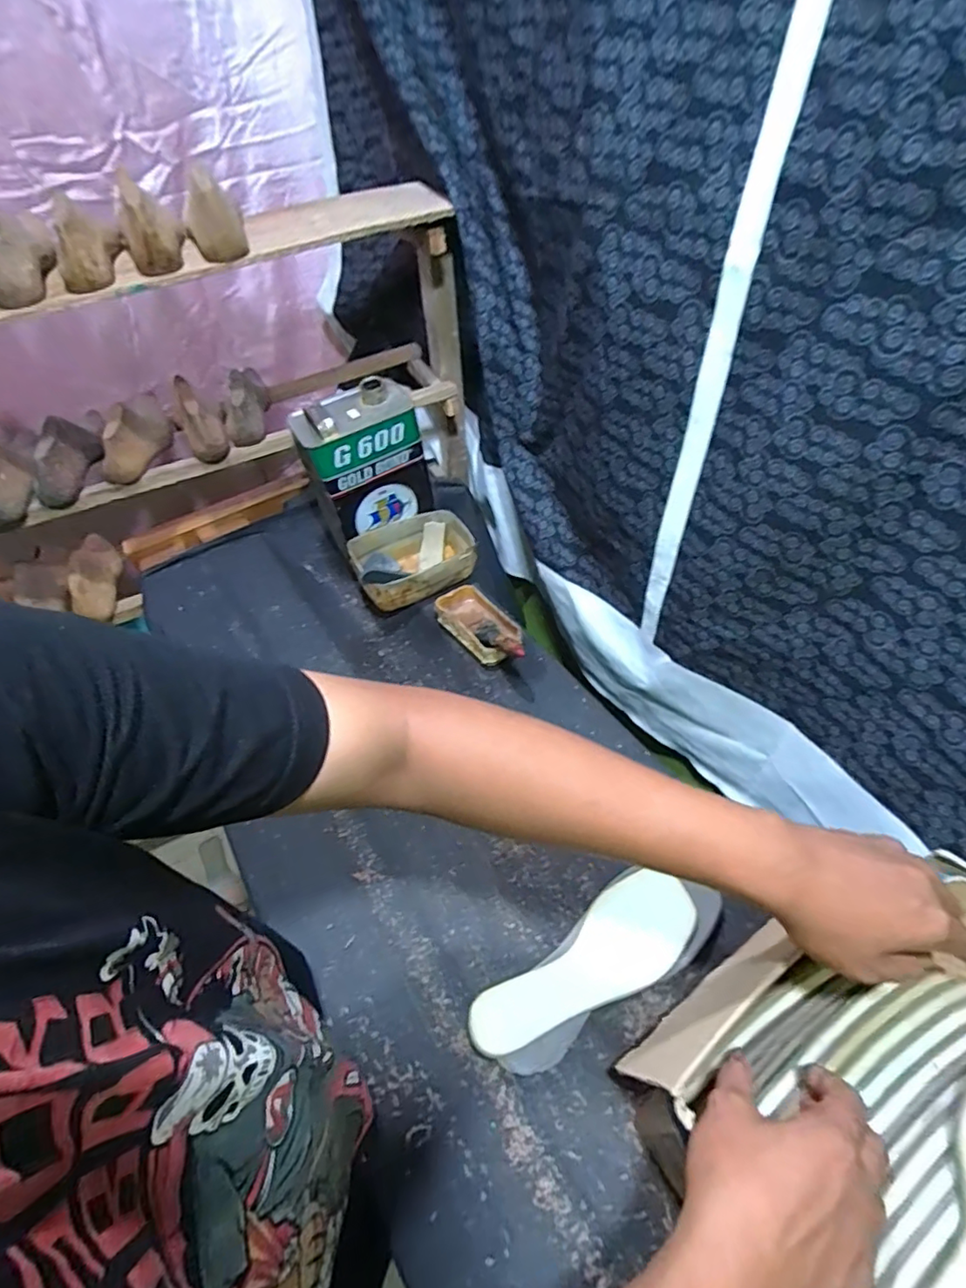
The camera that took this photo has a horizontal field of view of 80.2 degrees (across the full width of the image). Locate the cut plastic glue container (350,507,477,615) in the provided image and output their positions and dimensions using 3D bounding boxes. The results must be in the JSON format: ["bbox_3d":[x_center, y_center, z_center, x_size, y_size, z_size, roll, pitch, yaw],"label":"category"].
[{"bbox_3d":[-0.101,-0.132,0.902,0.199,0.076,0.131,-22,52,-16],"label":"cut plastic glue container"}]

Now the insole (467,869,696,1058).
[{"bbox_3d":[0.099,0.299,0.527,0.229,0.013,0.080,-29,58,-21],"label":"insole"}]

